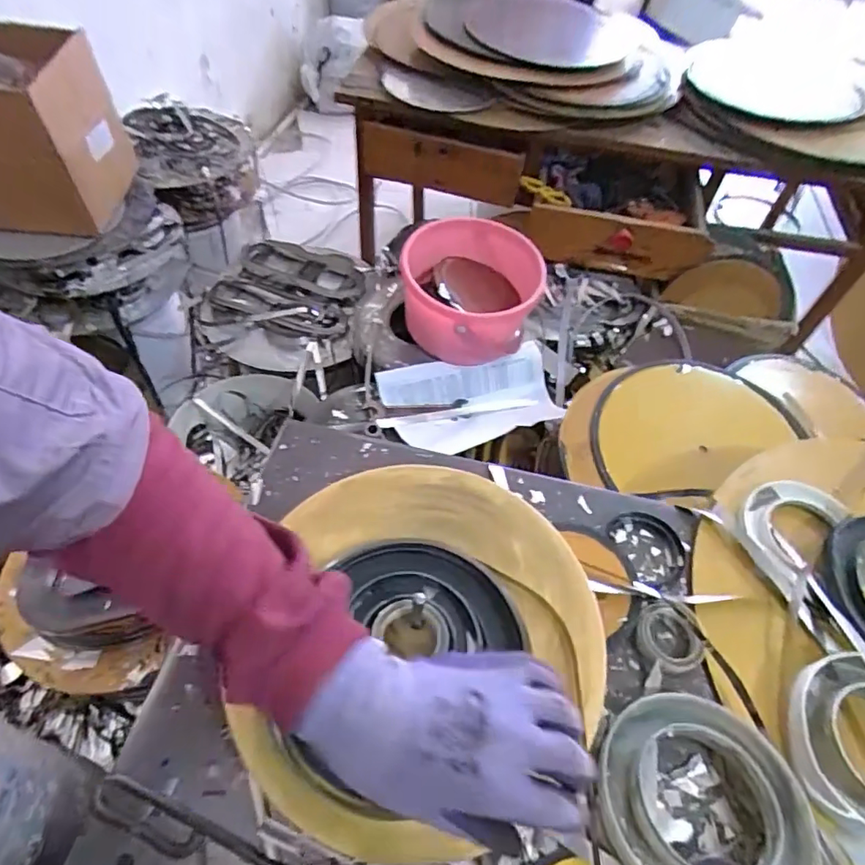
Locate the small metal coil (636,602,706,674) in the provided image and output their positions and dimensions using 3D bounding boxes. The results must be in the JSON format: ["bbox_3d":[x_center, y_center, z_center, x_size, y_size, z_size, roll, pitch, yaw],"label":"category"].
[{"bbox_3d":[0.210,0.179,0.478,0.054,0.020,0.056,2,54,-3],"label":"small metal coil"}]

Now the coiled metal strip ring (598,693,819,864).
[{"bbox_3d":[0.198,0.272,0.399,0.139,0.034,0.143,2,54,-3],"label":"coiled metal strip ring"}]

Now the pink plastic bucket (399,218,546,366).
[{"bbox_3d":[0.061,-0.220,0.889,0.215,0.150,0.218,2,54,-3],"label":"pink plastic bucket"}]

